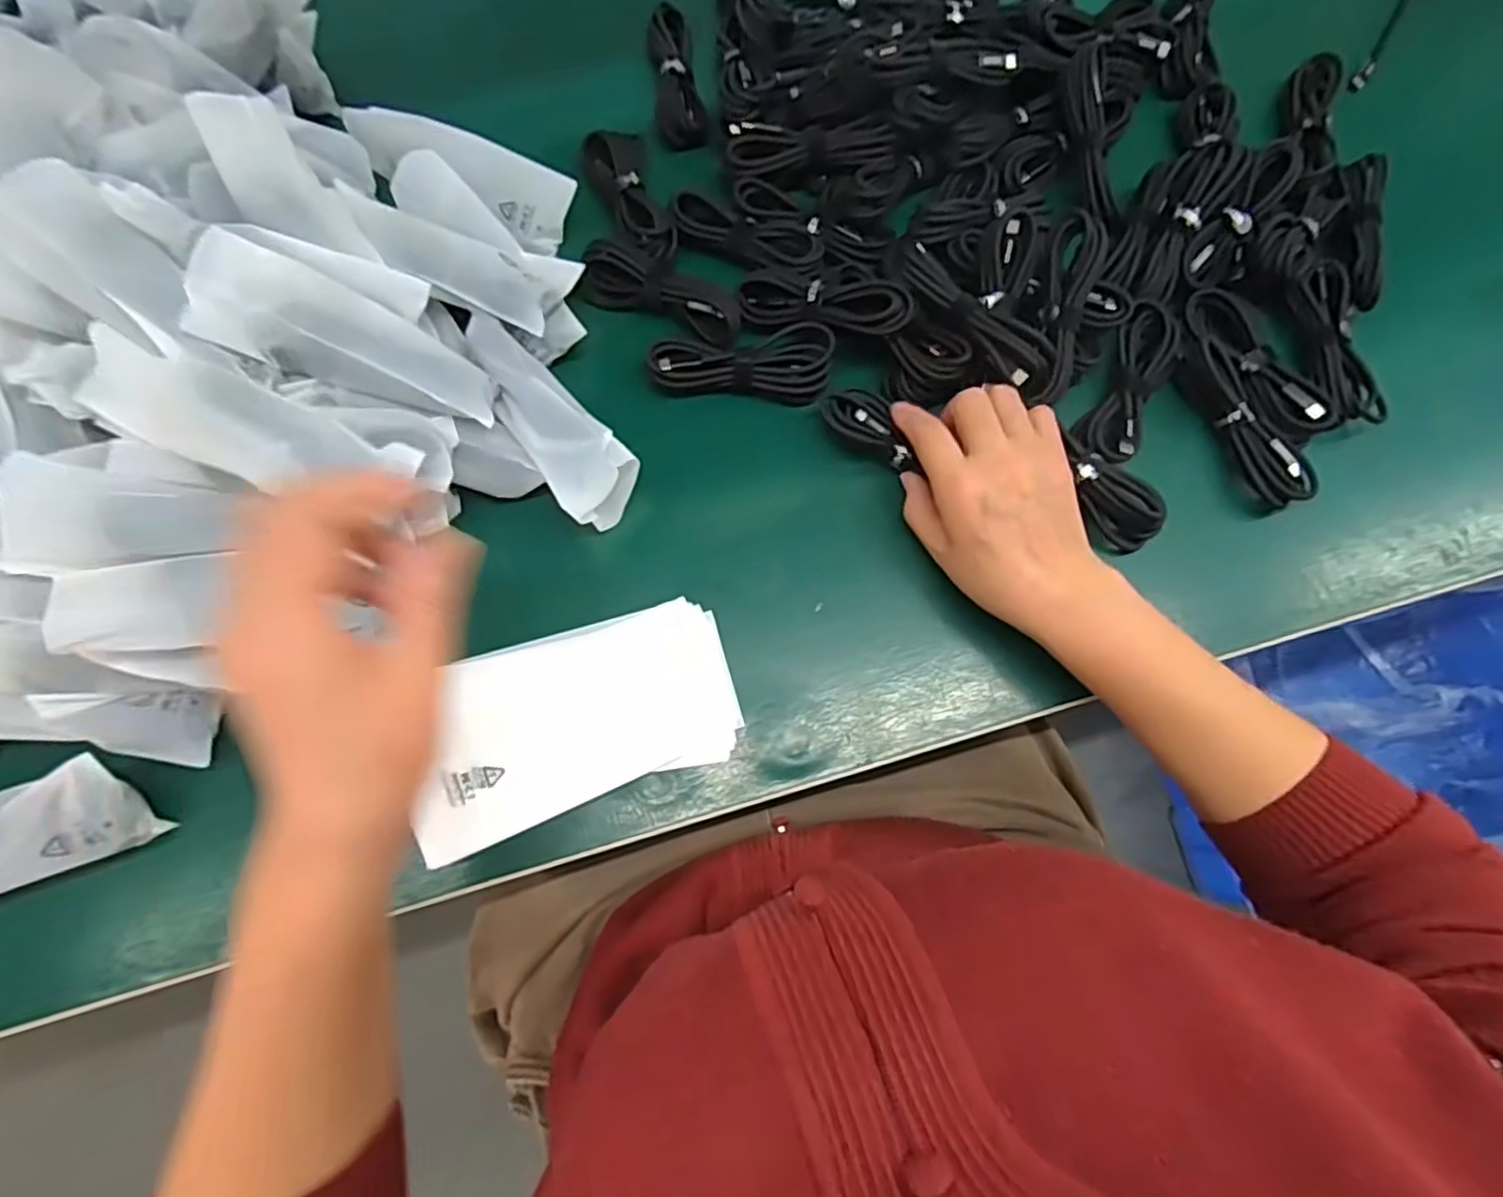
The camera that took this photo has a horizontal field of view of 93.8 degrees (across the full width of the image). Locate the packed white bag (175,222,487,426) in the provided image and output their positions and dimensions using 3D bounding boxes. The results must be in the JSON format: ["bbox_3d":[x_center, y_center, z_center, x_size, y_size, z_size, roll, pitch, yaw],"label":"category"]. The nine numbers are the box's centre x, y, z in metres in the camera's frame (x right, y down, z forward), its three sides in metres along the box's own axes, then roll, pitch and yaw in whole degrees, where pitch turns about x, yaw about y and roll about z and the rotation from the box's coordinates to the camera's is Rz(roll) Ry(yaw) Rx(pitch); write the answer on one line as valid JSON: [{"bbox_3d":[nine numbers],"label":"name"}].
[{"bbox_3d":[-0.210,-0.135,0.372,0.142,0.026,0.047,21,74,-20],"label":"packed white bag"}]

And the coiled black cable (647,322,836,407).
[{"bbox_3d":[-0.005,-0.141,0.431,0.109,0.023,0.041,-4,75,-2],"label":"coiled black cable"}]

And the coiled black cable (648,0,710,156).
[{"bbox_3d":[-0.052,-0.360,0.487,0.032,0.023,0.104,-8,75,-3],"label":"coiled black cable"}]

